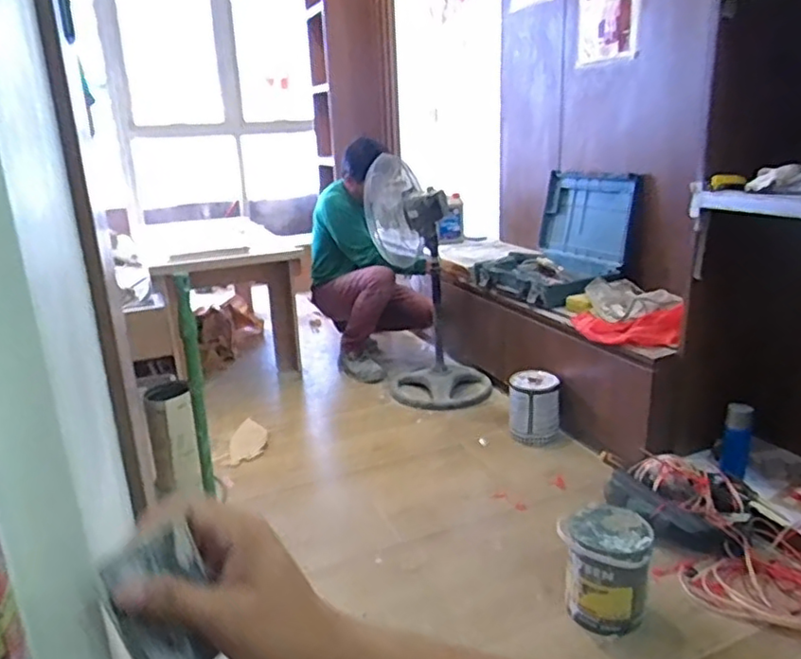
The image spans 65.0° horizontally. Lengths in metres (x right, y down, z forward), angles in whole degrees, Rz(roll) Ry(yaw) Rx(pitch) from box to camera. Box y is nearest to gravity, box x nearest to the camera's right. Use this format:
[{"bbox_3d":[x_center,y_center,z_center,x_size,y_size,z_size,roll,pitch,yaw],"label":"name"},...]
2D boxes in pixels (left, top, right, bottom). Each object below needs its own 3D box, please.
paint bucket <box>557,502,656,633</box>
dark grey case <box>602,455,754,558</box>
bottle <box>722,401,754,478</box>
[{"bbox_3d":[0.450,0.515,1.376,0.171,0.219,0.175,-2,18,1],"label":"paint bucket"},{"bbox_3d":[0.724,0.452,1.651,0.352,0.156,0.272,13,23,39],"label":"dark grey case"},{"bbox_3d":[0.918,0.299,1.711,0.062,0.197,0.054,6,-4,24],"label":"bottle"}]

